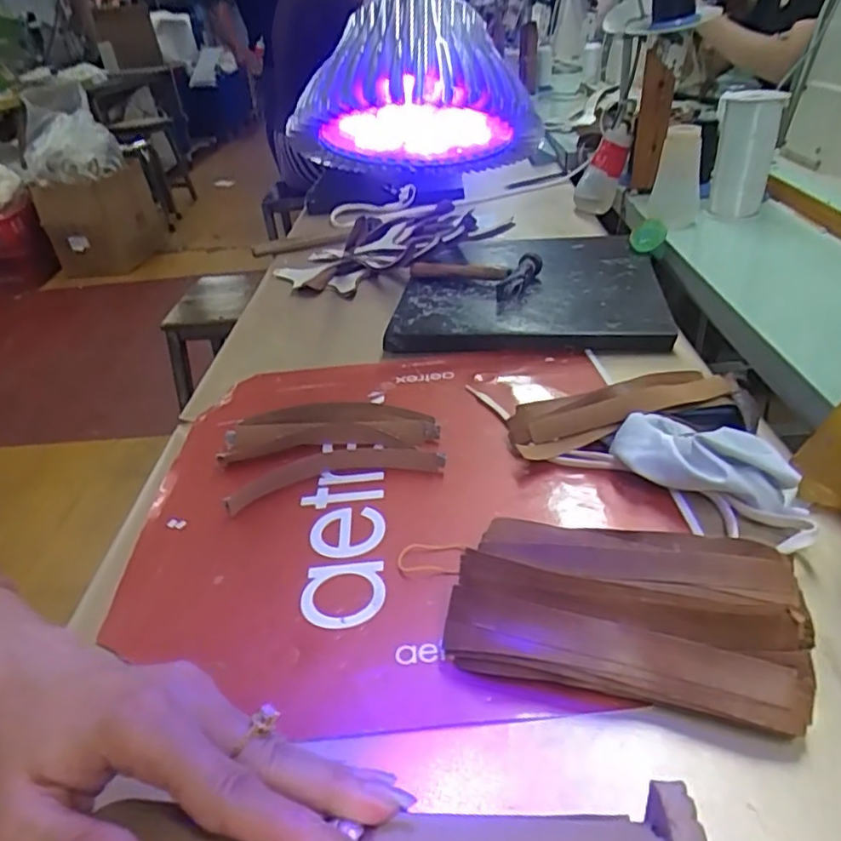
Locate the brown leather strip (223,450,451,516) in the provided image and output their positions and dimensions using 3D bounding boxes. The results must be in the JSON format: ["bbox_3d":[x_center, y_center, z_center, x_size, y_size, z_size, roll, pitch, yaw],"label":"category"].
[{"bbox_3d":[-0.071,0.038,0.518,0.172,0.017,0.056,-11,34,-9],"label":"brown leather strip"}]

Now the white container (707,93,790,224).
[{"bbox_3d":[0.442,-0.362,0.855,0.077,0.157,0.084,10,37,22],"label":"white container"}]

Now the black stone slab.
[{"bbox_3d":[0.137,-0.170,0.789,0.301,0.031,0.314,2,35,10],"label":"black stone slab"}]

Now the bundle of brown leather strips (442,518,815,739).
[{"bbox_3d":[0.115,0.107,0.359,0.186,0.049,0.103,7,36,18],"label":"bundle of brown leather strips"}]

